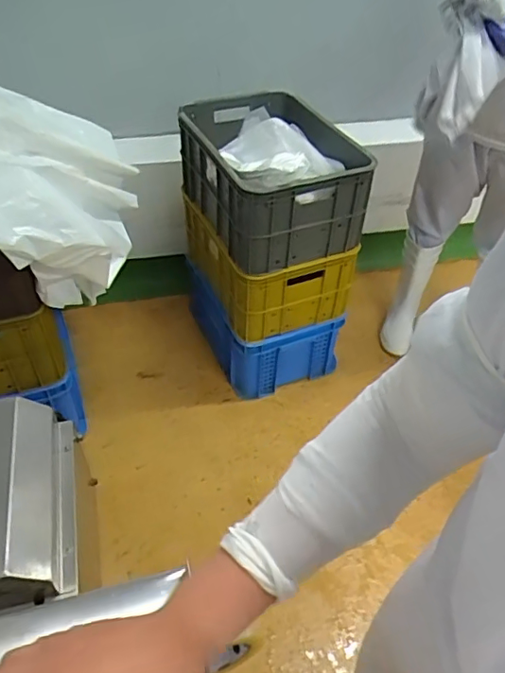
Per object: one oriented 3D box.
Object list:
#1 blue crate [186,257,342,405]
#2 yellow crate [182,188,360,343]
[{"bbox_3d":[0.034,-0.035,1.716,0.357,0.251,0.370,-19,48,-19],"label":"blue crate"},{"bbox_3d":[0.036,-0.227,1.553,0.352,0.239,0.450,-19,48,-19],"label":"yellow crate"}]

